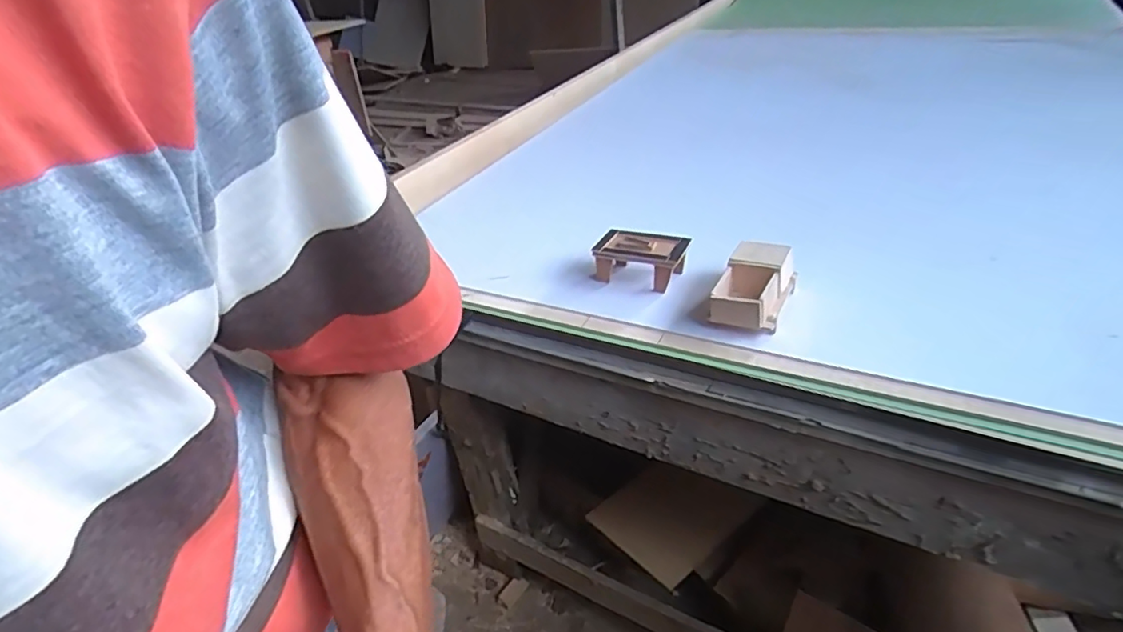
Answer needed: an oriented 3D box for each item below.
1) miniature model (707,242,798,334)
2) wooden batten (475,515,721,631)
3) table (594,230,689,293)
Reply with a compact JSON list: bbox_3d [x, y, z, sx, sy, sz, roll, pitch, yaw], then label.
[{"bbox_3d":[0.222,-0.037,0.663,0.072,0.048,0.126,14,41,27],"label":"miniature model"},{"bbox_3d":[0.077,0.503,1.056,0.559,0.083,0.027,14,41,28],"label":"wooden batten"},{"bbox_3d":[0.099,-0.071,0.738,0.121,0.057,0.065,8,39,22],"label":"table"}]

